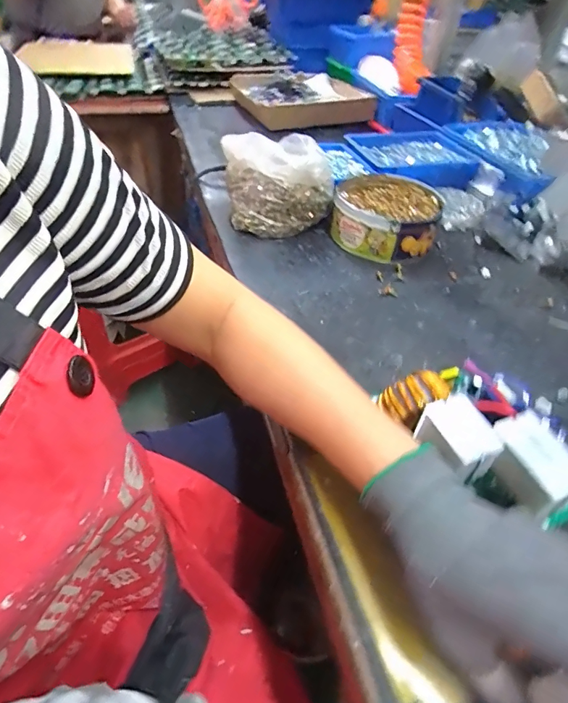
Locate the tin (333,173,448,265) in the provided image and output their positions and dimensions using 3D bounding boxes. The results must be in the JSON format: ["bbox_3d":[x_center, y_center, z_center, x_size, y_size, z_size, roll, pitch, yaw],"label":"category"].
[{"bbox_3d":[0.144,-0.191,0.588,0.140,0.063,0.152,17,45,14],"label":"tin"}]

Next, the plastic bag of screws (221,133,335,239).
[{"bbox_3d":[-0.010,-0.248,0.600,0.140,0.115,0.132,-9,45,-13],"label":"plastic bag of screws"}]

